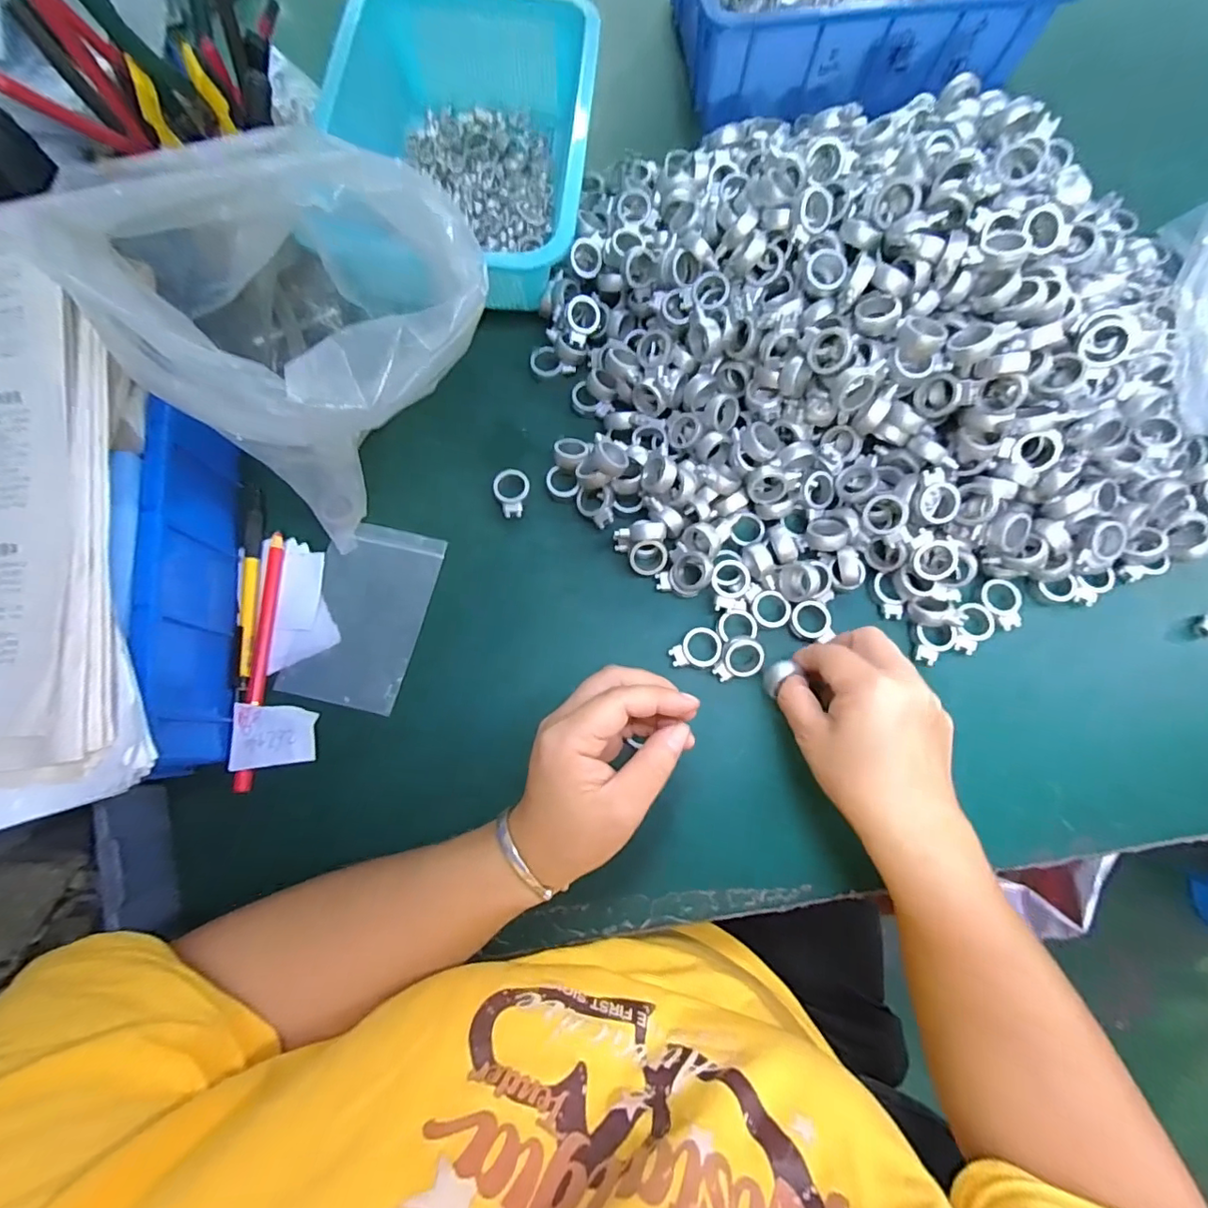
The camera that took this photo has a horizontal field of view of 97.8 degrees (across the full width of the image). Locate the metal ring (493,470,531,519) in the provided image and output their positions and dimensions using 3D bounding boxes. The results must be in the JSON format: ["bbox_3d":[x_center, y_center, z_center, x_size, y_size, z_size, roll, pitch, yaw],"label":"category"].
[{"bbox_3d":[-0.066,-0.080,0.380,0.025,0.009,0.035,-5,76,-1],"label":"metal ring"}]

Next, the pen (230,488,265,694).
[{"bbox_3d":[-0.245,-0.013,0.364,0.013,0.010,0.141,-4,76,-1],"label":"pen"}]

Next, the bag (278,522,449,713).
[{"bbox_3d":[-0.164,0.006,0.365,0.078,0.006,0.125,13,74,3],"label":"bag"}]

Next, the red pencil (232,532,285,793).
[{"bbox_3d":[-0.229,0.035,0.351,0.011,0.006,0.169,-2,76,0],"label":"red pencil"}]

